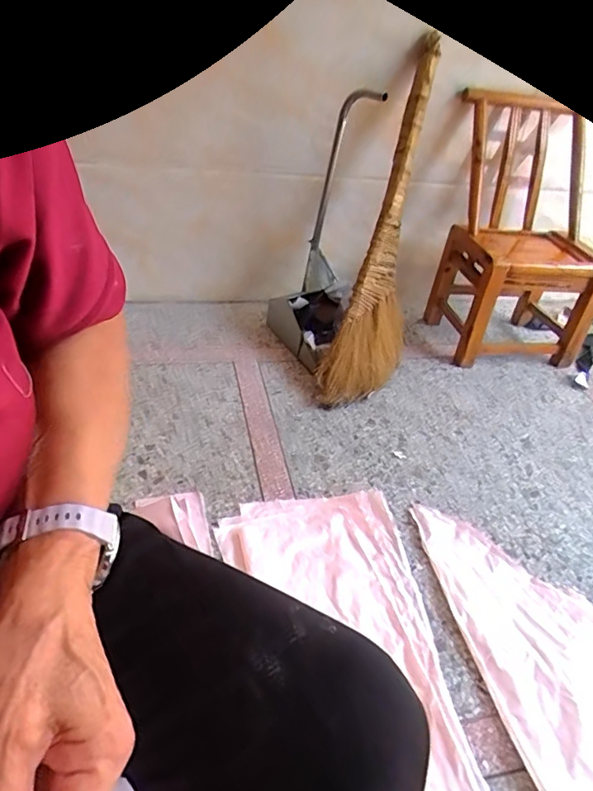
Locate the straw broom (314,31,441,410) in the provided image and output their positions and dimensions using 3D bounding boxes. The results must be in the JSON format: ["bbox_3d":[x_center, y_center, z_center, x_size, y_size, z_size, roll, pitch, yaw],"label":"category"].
[{"bbox_3d":[0.244,-0.429,1.341,0.195,0.954,0.203,13,2,8],"label":"straw broom"}]

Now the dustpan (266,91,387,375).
[{"bbox_3d":[0.068,-0.405,1.321,0.171,0.646,0.286,-14,41,-25],"label":"dustpan"}]

